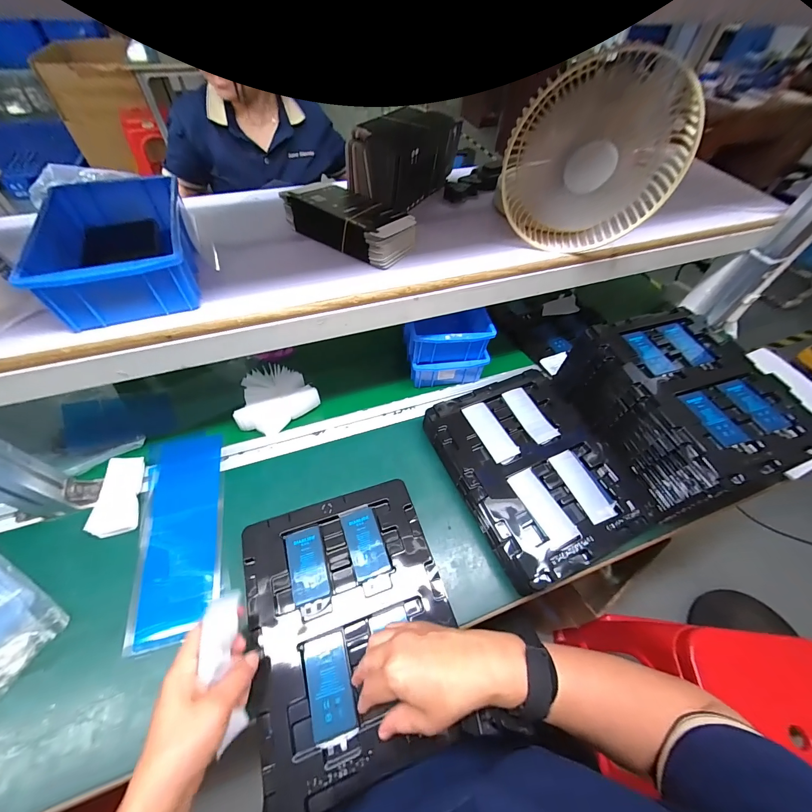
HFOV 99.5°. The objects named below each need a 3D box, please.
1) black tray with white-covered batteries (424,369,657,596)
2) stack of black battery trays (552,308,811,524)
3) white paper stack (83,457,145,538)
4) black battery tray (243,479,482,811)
[{"bbox_3d":[0.187,0.086,0.506,0.238,0.055,0.283,-20,57,-17],"label":"black tray with white-covered batteries"},{"bbox_3d":[0.413,0.001,0.531,0.252,0.120,0.281,-14,56,-13],"label":"stack of black battery trays"},{"bbox_3d":[-0.387,0.121,0.464,0.045,0.030,0.100,-9,55,-10],"label":"white paper stack"},{"bbox_3d":[-0.062,0.239,0.395,0.218,0.017,0.272,-15,55,-13],"label":"black battery tray"}]

